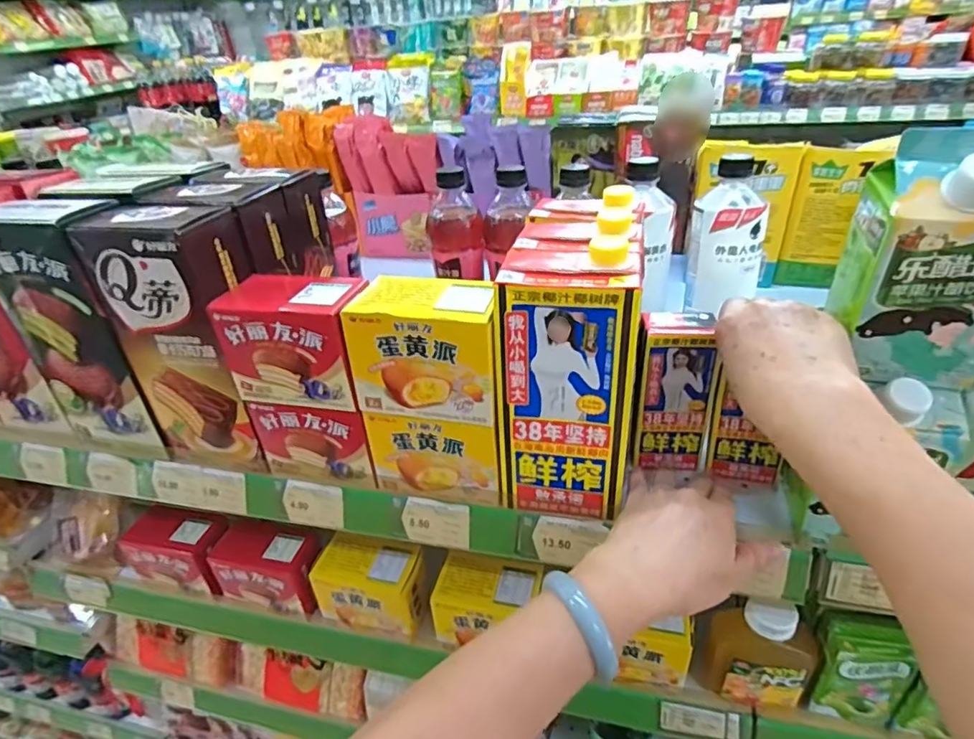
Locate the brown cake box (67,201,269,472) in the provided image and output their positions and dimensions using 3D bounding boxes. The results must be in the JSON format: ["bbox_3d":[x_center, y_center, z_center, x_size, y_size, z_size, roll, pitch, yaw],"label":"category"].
[{"bbox_3d":[-0.248,-0.025,0.484,0.108,0.221,0.067,6,34,15],"label":"brown cake box"}]

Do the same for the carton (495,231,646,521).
[{"bbox_3d":[0.061,0.007,0.411,0.093,0.201,0.067,5,34,14],"label":"carton"}]

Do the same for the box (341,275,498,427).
[{"bbox_3d":[-0.042,-0.017,0.415,0.107,0.093,0.059,3,34,10],"label":"box"}]

